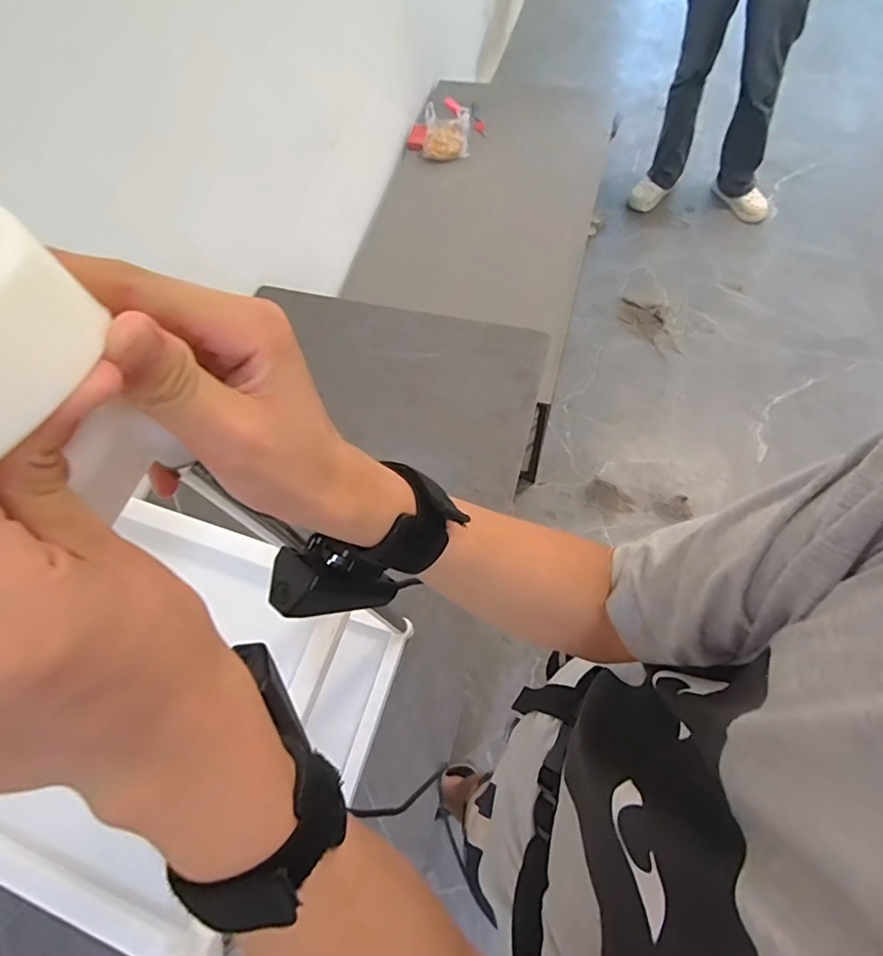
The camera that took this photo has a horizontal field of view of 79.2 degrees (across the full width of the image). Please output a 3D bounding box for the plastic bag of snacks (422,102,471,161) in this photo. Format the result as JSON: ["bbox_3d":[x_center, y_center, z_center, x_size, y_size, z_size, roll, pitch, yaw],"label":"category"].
[{"bbox_3d":[0.017,-1.044,1.597,0.133,0.058,0.172,1,63,7],"label":"plastic bag of snacks"}]

